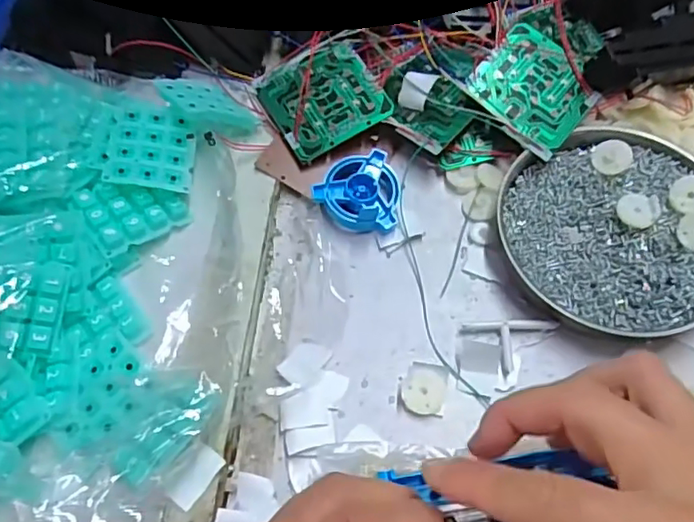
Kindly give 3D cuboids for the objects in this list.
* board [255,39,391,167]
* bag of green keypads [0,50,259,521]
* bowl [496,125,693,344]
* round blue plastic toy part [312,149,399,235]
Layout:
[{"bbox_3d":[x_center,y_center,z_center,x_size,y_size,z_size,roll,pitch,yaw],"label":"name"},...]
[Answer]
[{"bbox_3d":[-0.015,-0.109,0.387,0.072,0.010,0.067,-27,65,-10],"label":"board"},{"bbox_3d":[-0.179,-0.005,0.319,0.236,0.063,0.287,-3,63,2],"label":"bag of green keypads"},{"bbox_3d":[0.162,-0.020,0.345,0.126,0.021,0.131,-1,63,3],"label":"bowl"},{"bbox_3d":[0.007,-0.046,0.366,0.051,0.016,0.052,3,64,5],"label":"round blue plastic toy part"}]

